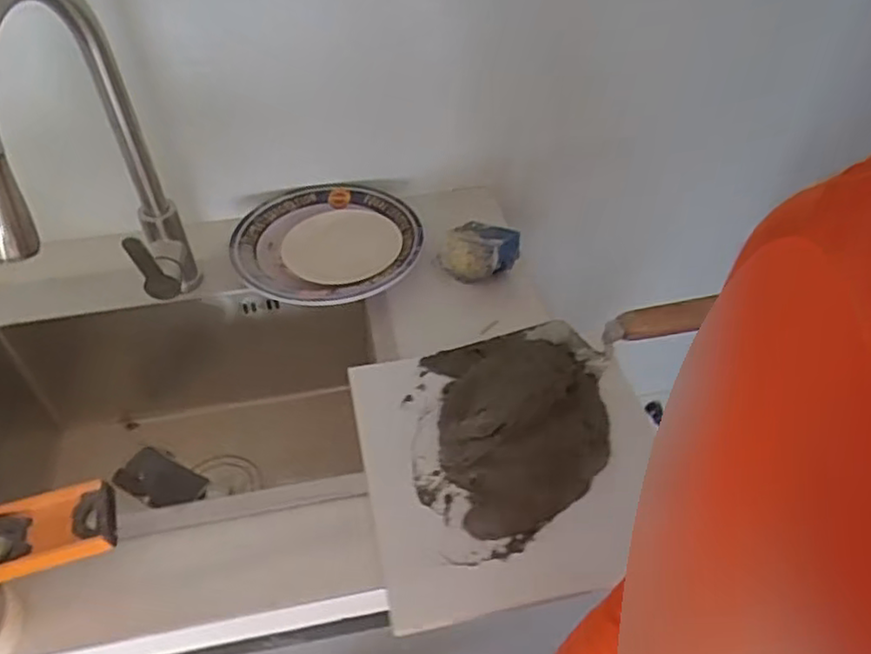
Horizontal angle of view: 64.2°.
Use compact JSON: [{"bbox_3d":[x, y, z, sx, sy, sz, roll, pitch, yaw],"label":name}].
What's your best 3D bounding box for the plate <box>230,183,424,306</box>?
[{"bbox_3d":[-0.142,-0.118,0.931,0.241,0.026,0.257,1,44,-1],"label":"plate"}]

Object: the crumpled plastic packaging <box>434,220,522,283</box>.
[{"bbox_3d":[0.059,-0.099,0.899,0.109,0.064,0.059,14,45,12],"label":"crumpled plastic packaging"}]

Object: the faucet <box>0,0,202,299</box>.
[{"bbox_3d":[-0.334,-0.125,0.692,0.051,0.414,0.278,5,44,4],"label":"faucet"}]

